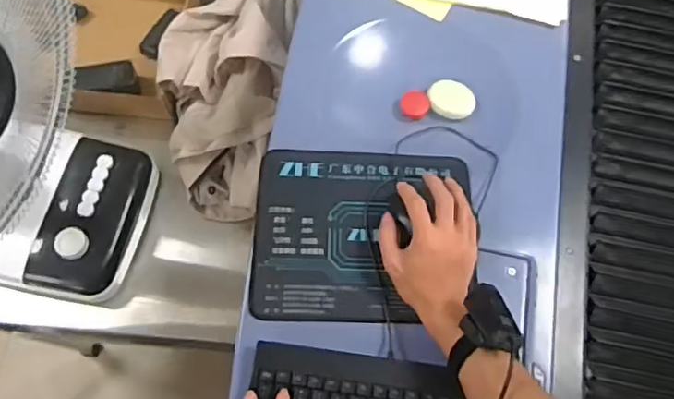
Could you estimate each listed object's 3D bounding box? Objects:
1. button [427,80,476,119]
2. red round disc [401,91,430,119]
[{"bbox_3d":[0.154,-0.134,0.765,0.063,0.008,0.052,35,72,11],"label":"button"},{"bbox_3d":[0.105,-0.127,0.768,0.039,0.007,0.040,1,69,-2],"label":"red round disc"}]

